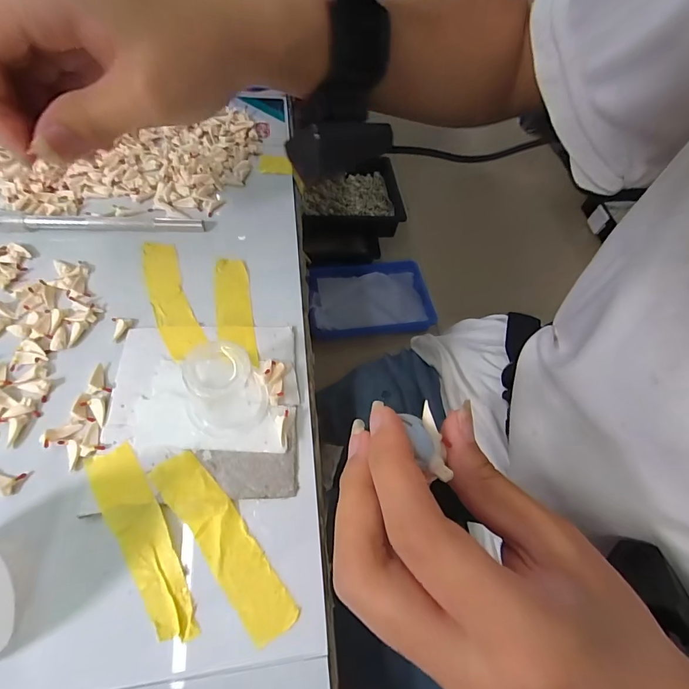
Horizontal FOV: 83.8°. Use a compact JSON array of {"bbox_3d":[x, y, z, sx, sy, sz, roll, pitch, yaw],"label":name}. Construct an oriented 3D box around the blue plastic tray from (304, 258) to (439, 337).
[{"bbox_3d":[0.077,-0.145,1.167,0.368,0.056,0.244,-6,60,-10],"label":"blue plastic tray"}]

